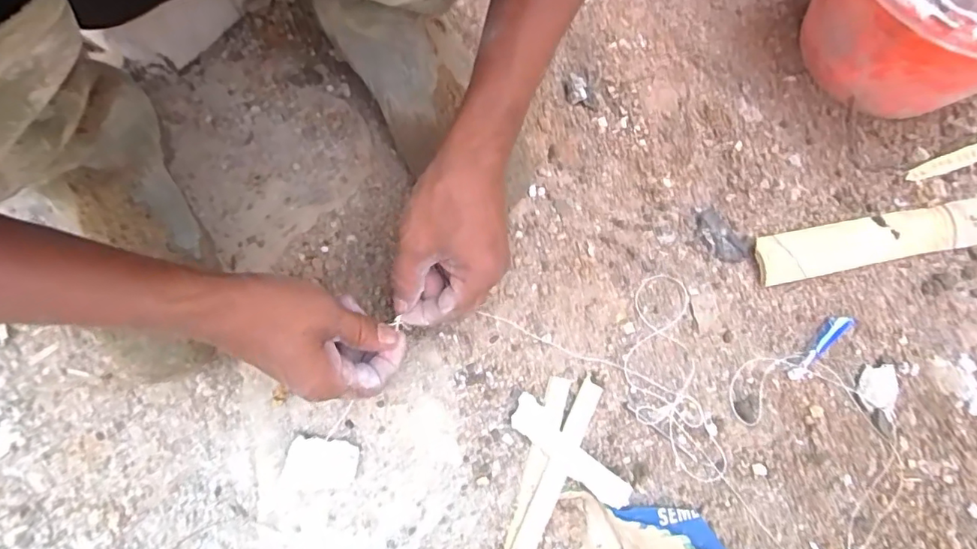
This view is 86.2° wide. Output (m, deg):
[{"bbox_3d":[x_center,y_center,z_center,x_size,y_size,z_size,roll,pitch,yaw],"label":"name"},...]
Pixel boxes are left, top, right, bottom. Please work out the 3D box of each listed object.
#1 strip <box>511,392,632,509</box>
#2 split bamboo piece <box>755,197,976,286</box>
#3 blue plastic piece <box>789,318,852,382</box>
[{"bbox_3d":[0.063,0.141,0.413,0.109,0.012,0.027,41,77,6],"label":"strip"},{"bbox_3d":[0.363,-0.034,0.464,0.256,0.019,0.044,-9,77,-6],"label":"split bamboo piece"},{"bbox_3d":[0.281,0.061,0.441,0.015,0.011,0.072,44,78,7],"label":"blue plastic piece"}]

